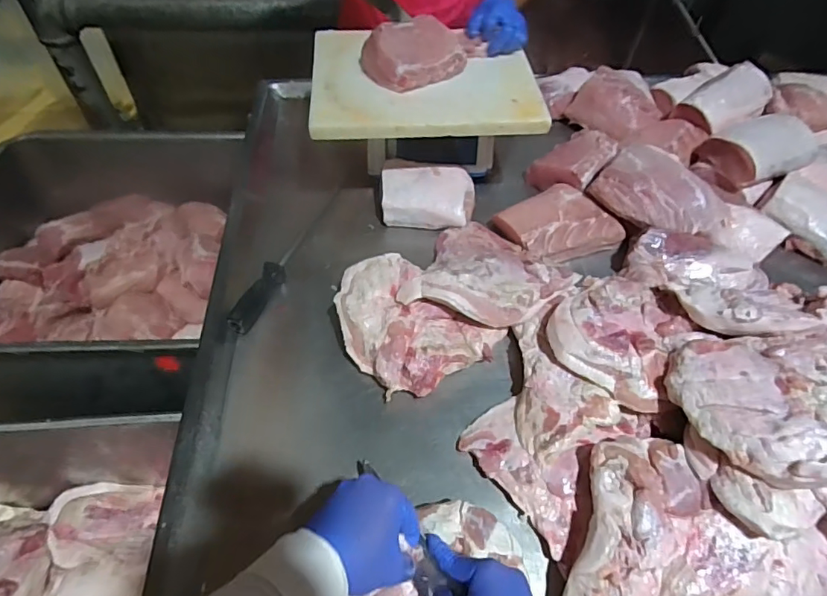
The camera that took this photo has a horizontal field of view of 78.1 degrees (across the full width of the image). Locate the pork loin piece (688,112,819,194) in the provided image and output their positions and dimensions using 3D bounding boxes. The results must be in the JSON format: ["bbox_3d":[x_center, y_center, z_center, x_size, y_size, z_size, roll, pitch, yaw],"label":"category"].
[{"bbox_3d":[0.614,-0.260,0.902,0.178,0.075,0.119,-13,53,-13],"label":"pork loin piece"}]

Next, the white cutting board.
[{"bbox_3d":[0.019,-0.354,0.837,0.365,0.028,0.244,-1,57,-2],"label":"white cutting board"}]

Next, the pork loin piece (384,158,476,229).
[{"bbox_3d":[0.024,-0.182,0.885,0.163,0.063,0.119,7,51,4],"label":"pork loin piece"}]

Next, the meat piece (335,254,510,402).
[{"bbox_3d":[-0.008,0.032,0.716,0.182,0.078,0.215,-34,60,-26],"label":"meat piece"}]

